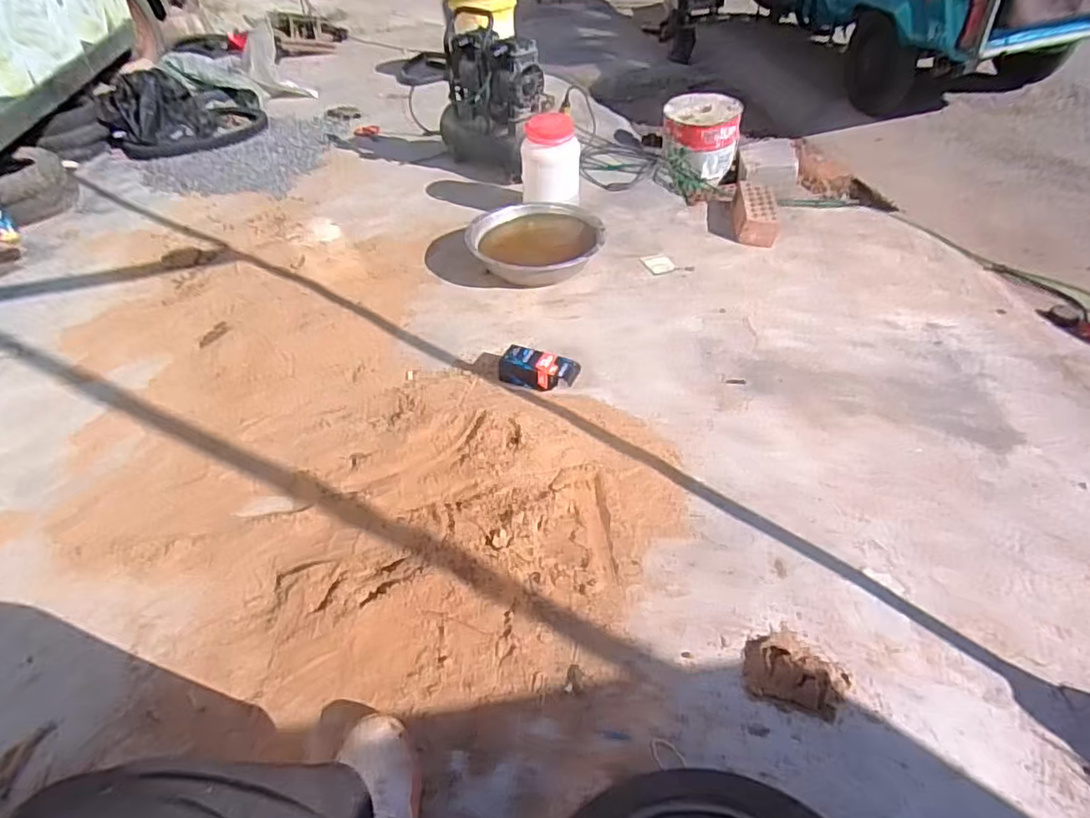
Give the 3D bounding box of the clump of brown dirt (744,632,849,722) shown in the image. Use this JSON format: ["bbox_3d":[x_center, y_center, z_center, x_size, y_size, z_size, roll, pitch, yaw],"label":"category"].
[{"bbox_3d":[0.365,0.370,0.860,0.146,0.046,0.111,14,47,15],"label":"clump of brown dirt"}]

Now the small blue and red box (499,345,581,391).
[{"bbox_3d":[-0.013,-0.085,1.299,0.169,0.053,0.076,12,46,13],"label":"small blue and red box"}]

